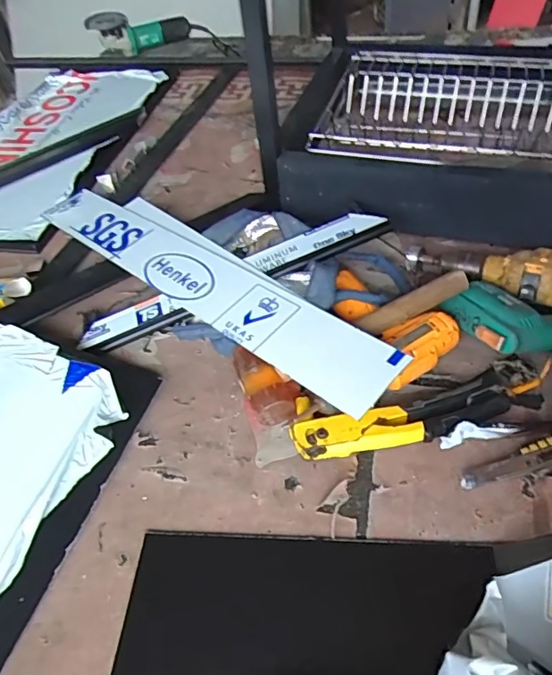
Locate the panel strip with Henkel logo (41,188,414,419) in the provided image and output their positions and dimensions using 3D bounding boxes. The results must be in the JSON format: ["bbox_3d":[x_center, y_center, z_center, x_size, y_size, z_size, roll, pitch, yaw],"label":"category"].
[{"bbox_3d":[-0.120,-0.098,0.692,0.662,0.012,0.104,31,65,35],"label":"panel strip with Henkel logo"}]

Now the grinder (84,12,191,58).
[{"bbox_3d":[-0.370,-0.834,1.377,0.266,0.085,0.105,-14,47,-4],"label":"grinder"}]

